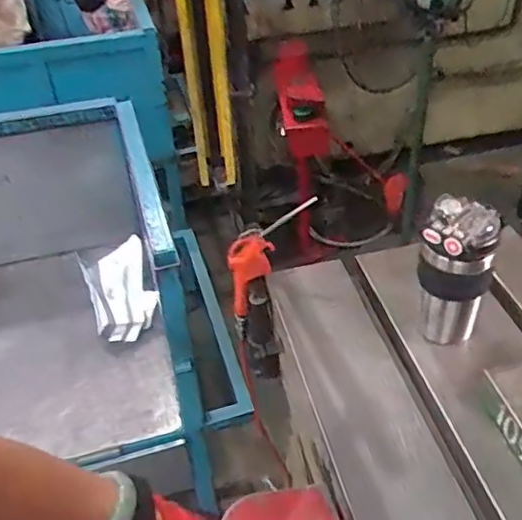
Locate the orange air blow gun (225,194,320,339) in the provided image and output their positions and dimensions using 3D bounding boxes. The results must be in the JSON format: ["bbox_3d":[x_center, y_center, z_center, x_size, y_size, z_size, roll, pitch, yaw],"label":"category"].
[{"bbox_3d":[-0.008,0.007,0.895,0.083,0.242,0.031,5,32,-32],"label":"orange air blow gun"}]

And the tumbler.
[{"bbox_3d":[0.229,0.020,0.724,0.076,0.197,0.074,-2,40,2],"label":"tumbler"}]

